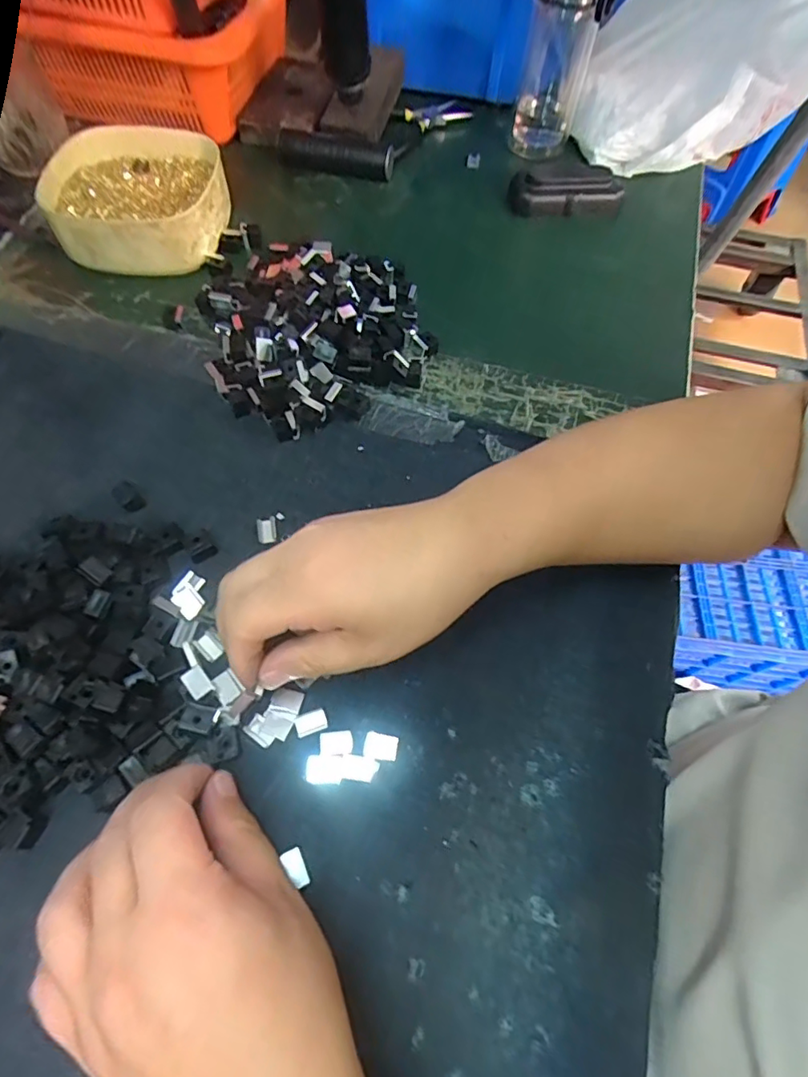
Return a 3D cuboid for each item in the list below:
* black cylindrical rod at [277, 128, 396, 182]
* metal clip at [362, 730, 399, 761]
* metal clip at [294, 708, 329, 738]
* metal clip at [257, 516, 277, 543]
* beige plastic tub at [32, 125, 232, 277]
[{"bbox_3d":[-0.069,-0.383,0.530,0.117,0.027,0.033,14,62,5],"label":"black cylindrical rod"},{"bbox_3d":[-0.012,0.109,0.281,0.017,0.004,0.013,9,62,3],"label":"metal clip"},{"bbox_3d":[-0.050,0.098,0.284,0.017,0.004,0.011,-20,64,-12],"label":"metal clip"},{"bbox_3d":[-0.088,-0.006,0.341,0.012,0.004,0.019,-11,63,-8],"label":"metal clip"},{"bbox_3d":[-0.231,-0.300,0.470,0.149,0.042,0.159,-11,63,-8],"label":"beige plastic tub"}]

